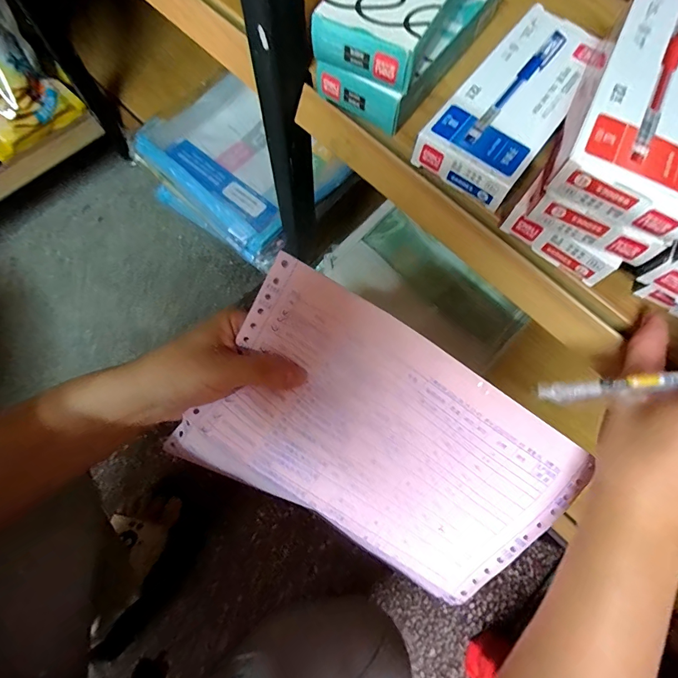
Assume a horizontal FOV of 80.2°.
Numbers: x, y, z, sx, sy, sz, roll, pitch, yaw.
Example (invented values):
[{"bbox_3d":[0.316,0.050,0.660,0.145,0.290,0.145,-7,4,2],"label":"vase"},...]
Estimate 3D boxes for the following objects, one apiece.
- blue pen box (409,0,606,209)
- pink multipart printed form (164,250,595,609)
[{"bbox_3d":[0.123,-0.165,0.282,0.067,0.023,0.153,36,75,10],"label":"blue pen box"},{"bbox_3d":[0.025,0.074,0.267,0.232,0.016,0.158,34,105,-3],"label":"pink multipart printed form"}]

